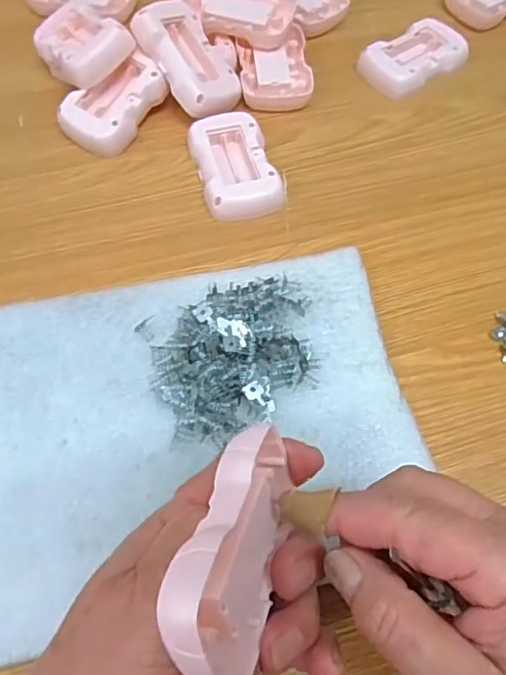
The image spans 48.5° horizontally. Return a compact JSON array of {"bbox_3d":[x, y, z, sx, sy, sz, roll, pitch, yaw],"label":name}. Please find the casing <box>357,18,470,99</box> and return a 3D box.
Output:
[{"bbox_3d":[0.130,-0.226,0.456,0.085,0.017,0.050,-34,68,-17],"label":"casing"}]

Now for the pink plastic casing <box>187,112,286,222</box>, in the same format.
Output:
[{"bbox_3d":[-0.013,-0.120,0.396,0.053,0.020,0.084,-13,64,-8],"label":"pink plastic casing"}]

